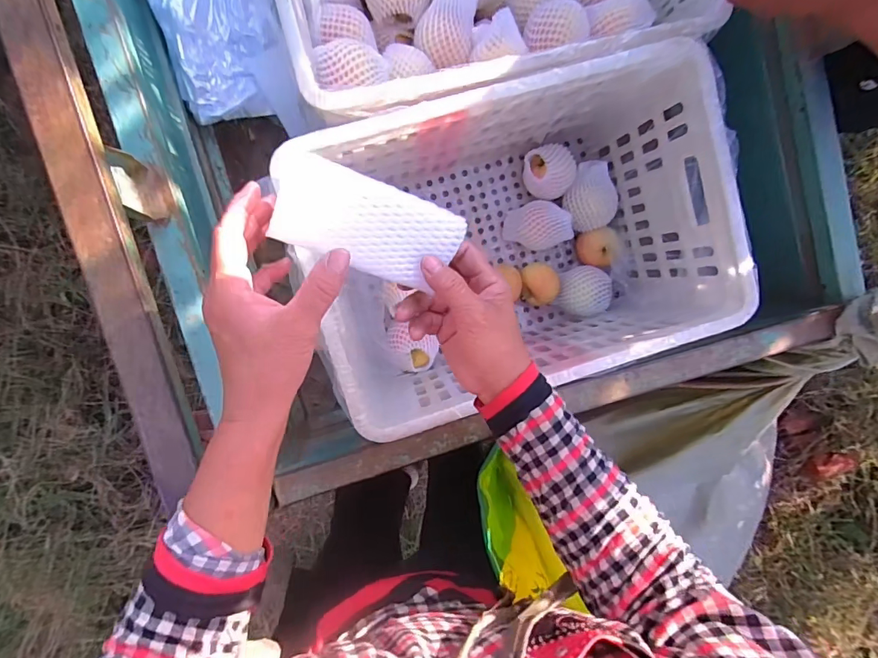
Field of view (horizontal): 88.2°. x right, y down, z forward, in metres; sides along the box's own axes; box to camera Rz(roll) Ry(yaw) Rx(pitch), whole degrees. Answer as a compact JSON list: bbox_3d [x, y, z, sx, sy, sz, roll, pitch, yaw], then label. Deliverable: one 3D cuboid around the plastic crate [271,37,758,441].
[{"bbox_3d":[0.094,-0.115,0.670,0.525,0.313,0.351,-17,94,-5],"label":"plastic crate"}]

